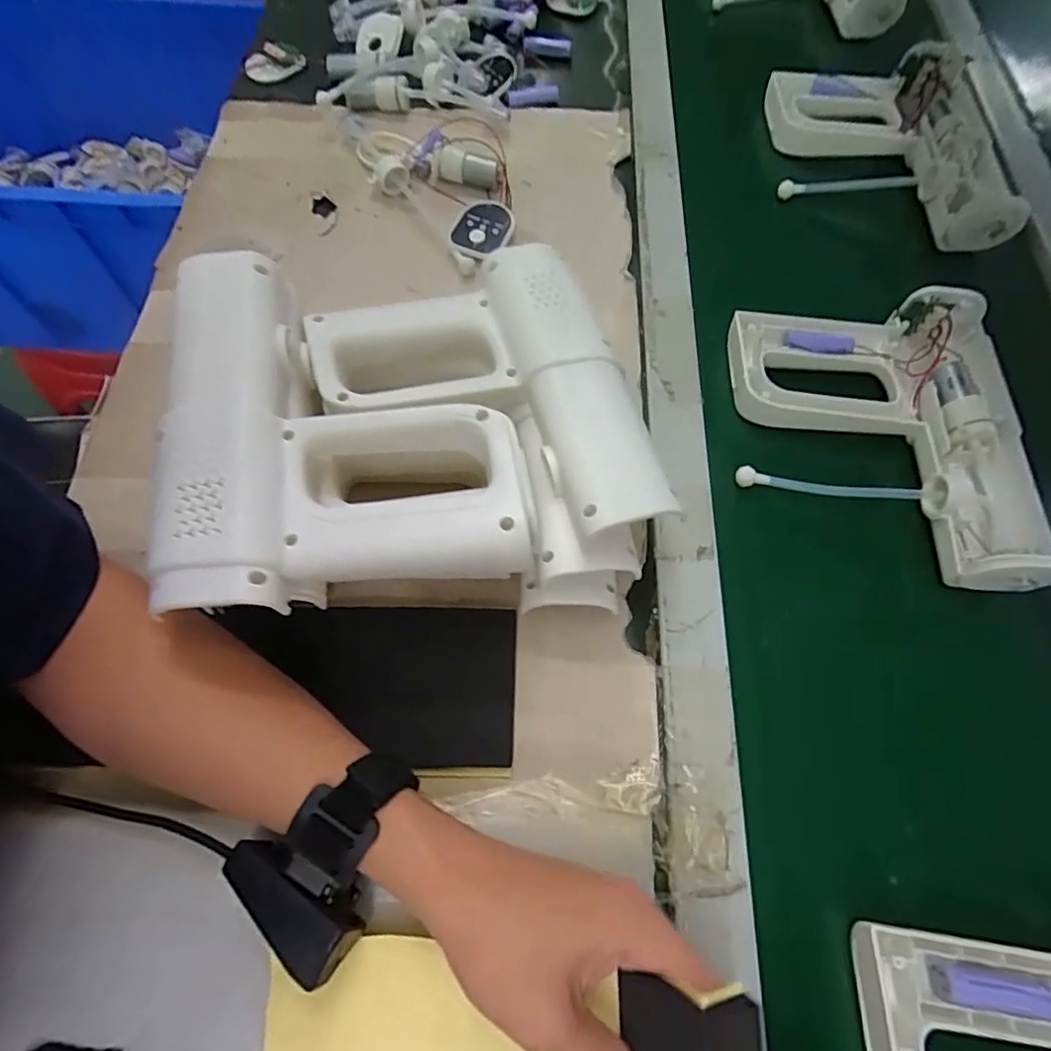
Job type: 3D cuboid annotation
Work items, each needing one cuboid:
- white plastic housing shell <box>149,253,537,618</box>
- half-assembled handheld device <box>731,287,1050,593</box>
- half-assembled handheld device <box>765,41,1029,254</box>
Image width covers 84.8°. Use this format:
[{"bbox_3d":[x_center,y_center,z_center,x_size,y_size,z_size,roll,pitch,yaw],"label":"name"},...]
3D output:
[{"bbox_3d":[-0.098,-0.060,0.310,0.179,0.038,0.204,-9,67,-5],"label":"white plastic housing shell"},{"bbox_3d":[0.245,-0.061,0.395,0.174,0.045,0.213,-2,66,-2],"label":"half-assembled handheld device"},{"bbox_3d":[0.324,-0.339,0.516,0.185,0.048,0.220,2,66,0],"label":"half-assembled handheld device"}]

